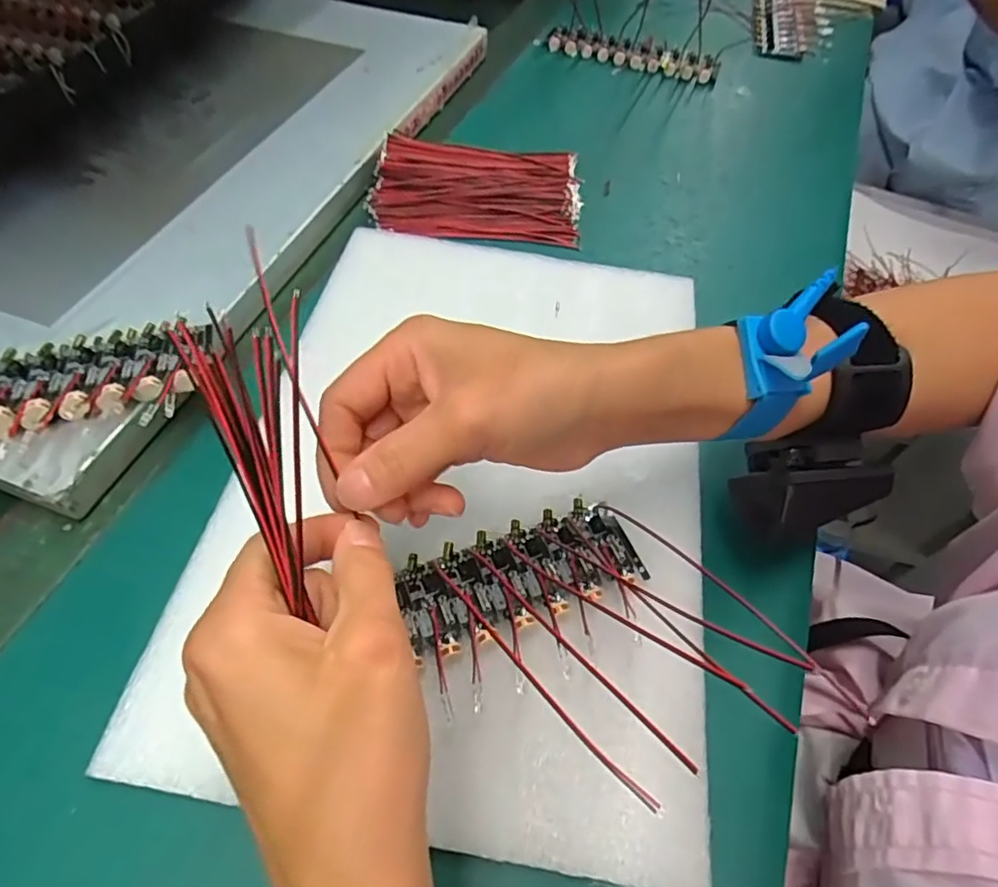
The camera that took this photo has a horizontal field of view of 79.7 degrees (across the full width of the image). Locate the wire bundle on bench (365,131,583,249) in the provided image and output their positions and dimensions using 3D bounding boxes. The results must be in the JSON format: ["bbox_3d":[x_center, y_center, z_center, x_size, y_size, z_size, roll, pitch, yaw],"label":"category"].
[{"bbox_3d":[-0.014,-0.177,0.411,0.140,0.016,0.084,6,56,2],"label":"wire bundle on bench"}]

